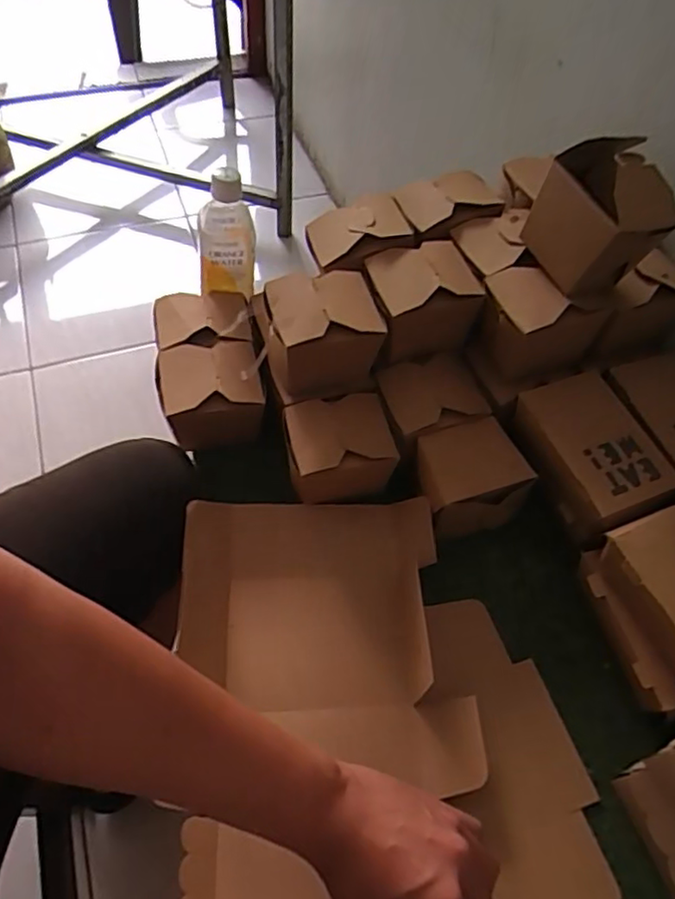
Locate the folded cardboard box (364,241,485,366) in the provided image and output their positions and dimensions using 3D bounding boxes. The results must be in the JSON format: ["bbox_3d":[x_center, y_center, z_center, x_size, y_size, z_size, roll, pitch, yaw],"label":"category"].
[{"bbox_3d":[0.082,-0.144,0.630,0.098,0.084,0.089,-10,57,-12],"label":"folded cardboard box"}]

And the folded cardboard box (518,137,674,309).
[{"bbox_3d":[0.237,-0.208,0.568,0.083,0.102,0.099,-20,60,-17],"label":"folded cardboard box"}]

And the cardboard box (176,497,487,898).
[{"bbox_3d":[-0.008,0.225,0.525,0.233,0.058,0.403,-4,56,-8],"label":"cardboard box"}]

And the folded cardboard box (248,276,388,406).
[{"bbox_3d":[-0.020,-0.107,0.613,0.107,0.099,0.084,-11,58,-12],"label":"folded cardboard box"}]

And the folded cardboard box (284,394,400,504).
[{"bbox_3d":[-0.004,0.001,0.622,0.104,0.065,0.093,-10,57,-12],"label":"folded cardboard box"}]

